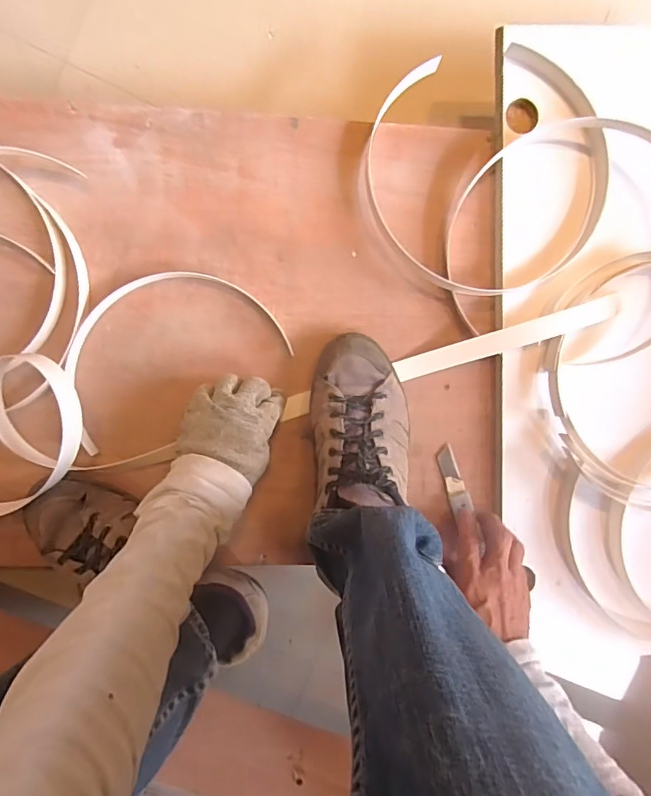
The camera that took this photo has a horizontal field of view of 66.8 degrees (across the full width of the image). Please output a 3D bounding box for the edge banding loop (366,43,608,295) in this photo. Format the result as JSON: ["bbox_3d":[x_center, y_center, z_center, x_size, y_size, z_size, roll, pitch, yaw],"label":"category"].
[{"bbox_3d":[0.169,-0.228,0.516,0.242,0.040,0.236,0,94,-4],"label":"edge banding loop"}]

